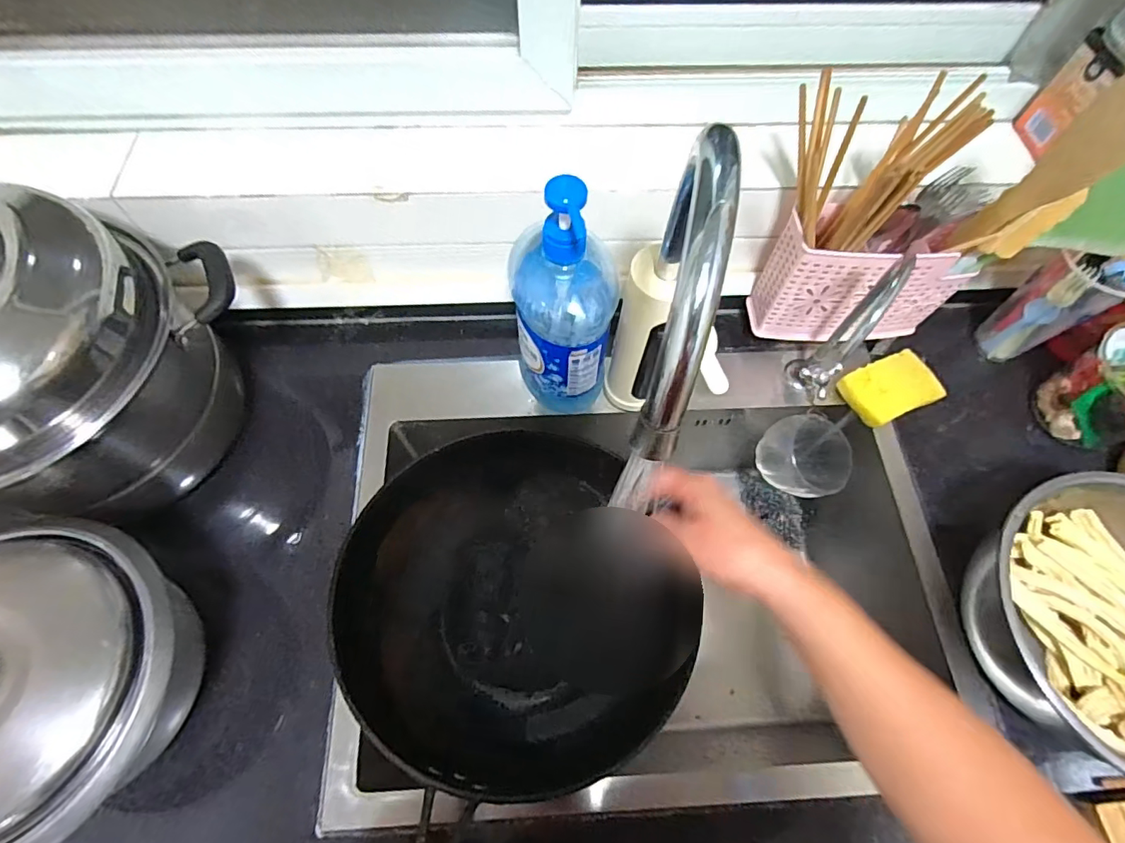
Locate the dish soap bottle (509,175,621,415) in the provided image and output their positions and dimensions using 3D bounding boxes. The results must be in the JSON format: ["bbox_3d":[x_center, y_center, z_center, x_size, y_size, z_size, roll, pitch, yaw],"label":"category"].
[{"bbox_3d":[0.000,-0.107,0.479,0.092,0.232,0.095,-1,66,-3],"label":"dish soap bottle"}]

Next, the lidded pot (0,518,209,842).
[{"bbox_3d":[-0.405,0.201,0.392,0.211,0.120,0.227,1,66,-2],"label":"lidded pot"}]

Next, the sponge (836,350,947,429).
[{"bbox_3d":[0.371,-0.038,0.587,0.089,0.030,0.067,-23,69,-12],"label":"sponge"}]

